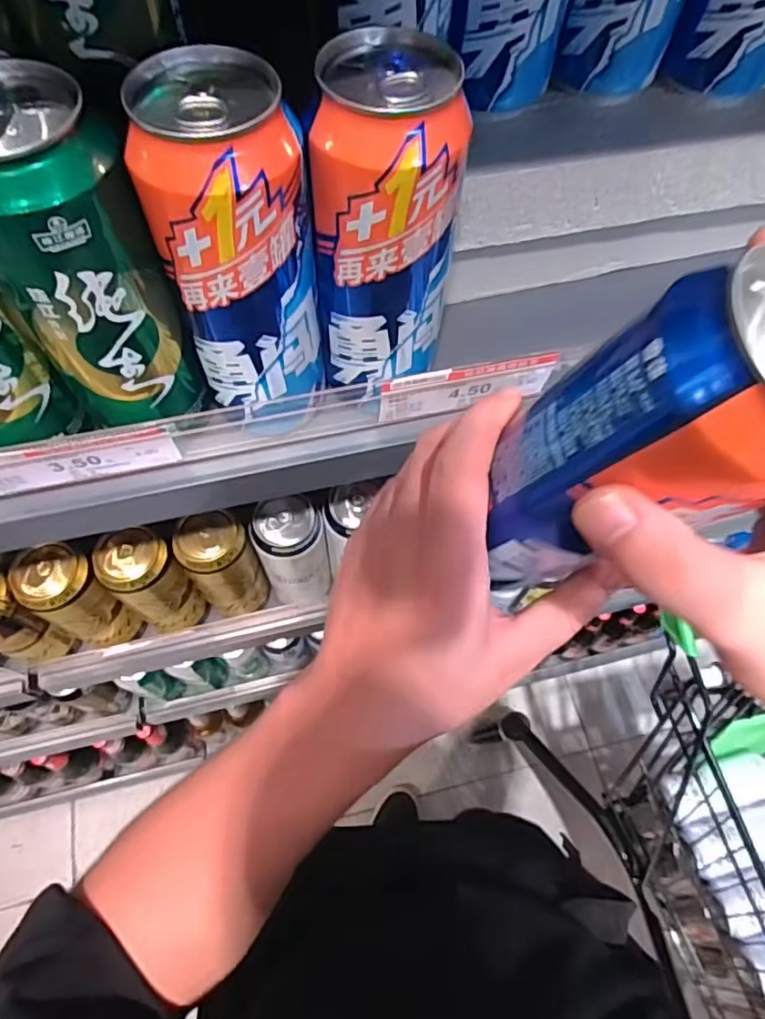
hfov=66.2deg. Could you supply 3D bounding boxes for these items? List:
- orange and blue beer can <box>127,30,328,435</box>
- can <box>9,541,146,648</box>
[{"bbox_3d":[-0.060,-0.106,0.266,0.058,0.153,0.058,-6,65,-4],"label":"orange and blue beer can"},{"bbox_3d":[-0.284,0.085,0.554,0.062,0.148,0.056,34,68,14],"label":"can"}]

